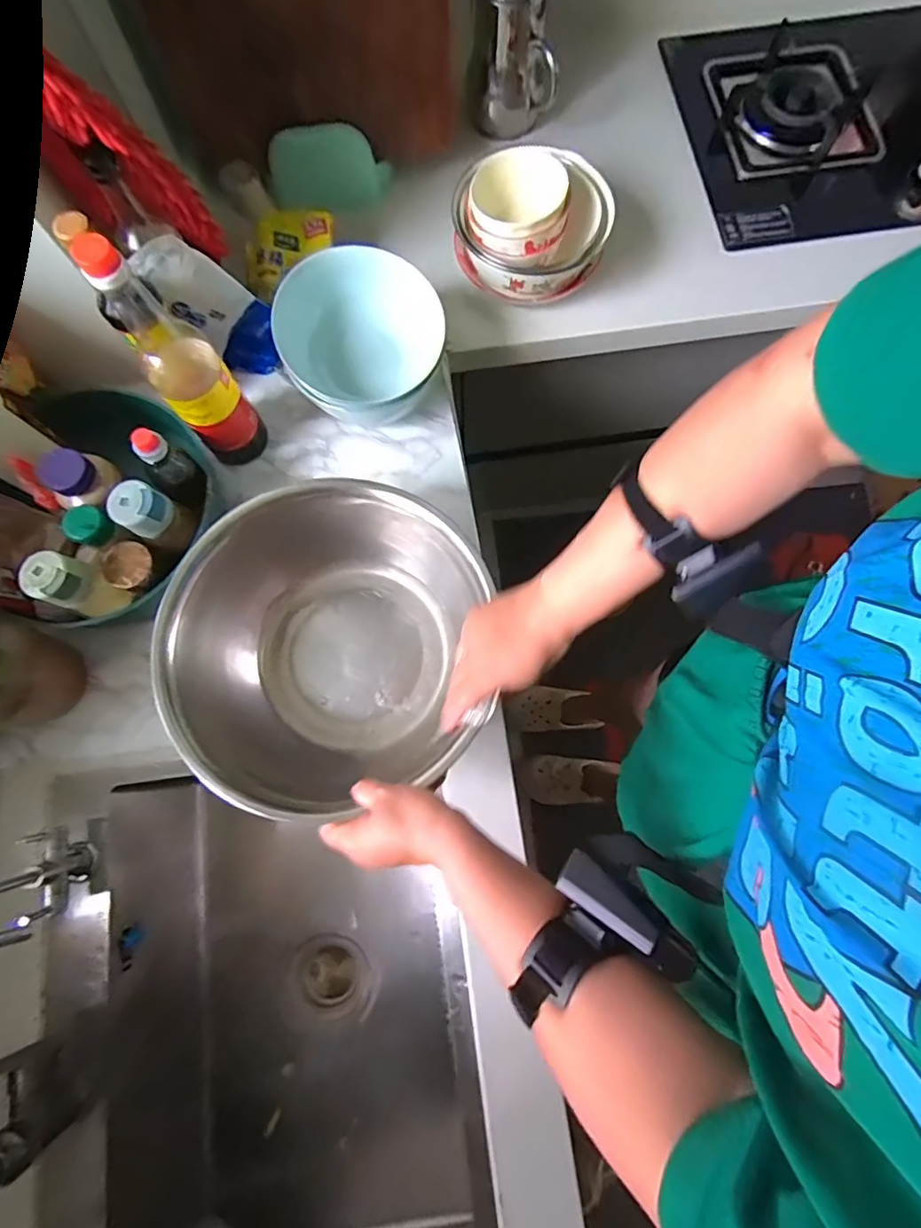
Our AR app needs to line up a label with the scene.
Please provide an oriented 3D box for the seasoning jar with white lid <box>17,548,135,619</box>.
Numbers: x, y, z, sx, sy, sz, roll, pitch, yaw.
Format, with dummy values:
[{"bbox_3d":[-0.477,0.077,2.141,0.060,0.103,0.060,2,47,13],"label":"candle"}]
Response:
[{"bbox_3d":[-0.401,-0.026,0.561,0.045,0.122,0.049,0,77,1],"label":"seasoning jar with white lid"}]

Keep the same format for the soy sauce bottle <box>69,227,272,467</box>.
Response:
[{"bbox_3d":[-0.295,-0.264,0.552,0.072,0.286,0.080,-36,79,-7],"label":"soy sauce bottle"}]

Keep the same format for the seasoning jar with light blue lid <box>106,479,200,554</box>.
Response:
[{"bbox_3d":[-0.321,-0.103,0.552,0.052,0.075,0.053,30,80,7],"label":"seasoning jar with light blue lid"}]

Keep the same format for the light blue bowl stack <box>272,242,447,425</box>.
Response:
[{"bbox_3d":[-0.121,-0.327,0.648,0.174,0.119,0.189,16,78,4],"label":"light blue bowl stack"}]

